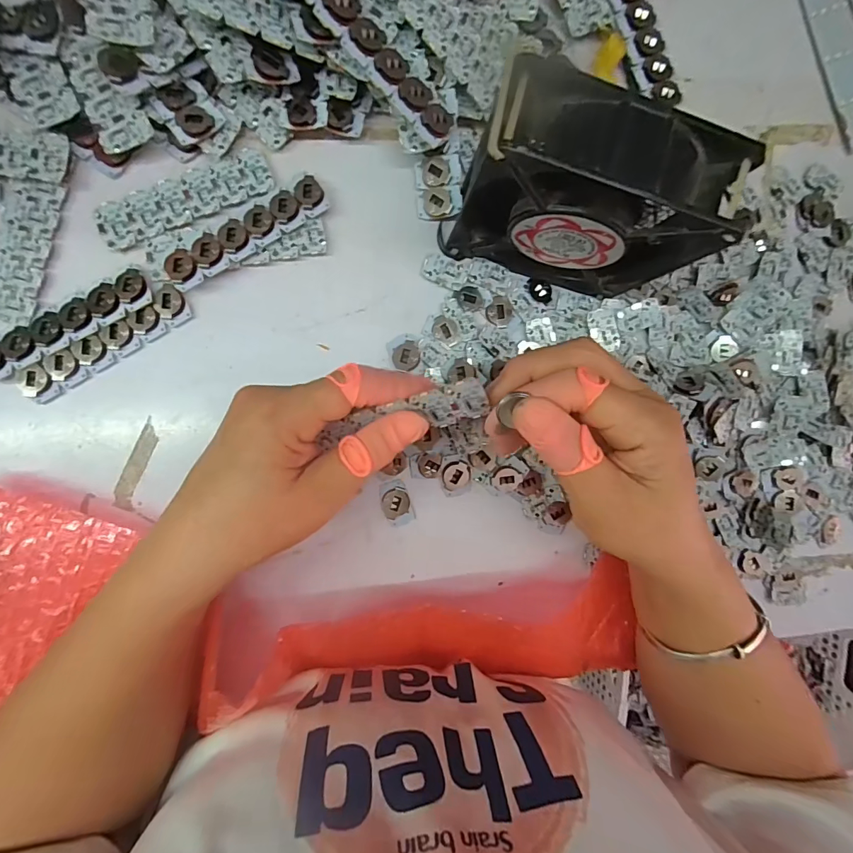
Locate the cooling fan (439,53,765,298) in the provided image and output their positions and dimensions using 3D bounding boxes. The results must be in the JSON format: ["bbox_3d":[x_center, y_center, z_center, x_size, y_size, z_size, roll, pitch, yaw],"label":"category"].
[{"bbox_3d":[0.078,-0.117,0.228,0.124,0.117,0.044,14,90,-7],"label":"cooling fan"}]

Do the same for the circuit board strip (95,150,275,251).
[{"bbox_3d":[-0.148,-0.141,0.261,0.105,0.004,0.029,-25,94,-5],"label":"circuit board strip"}]

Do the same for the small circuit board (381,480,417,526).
[{"bbox_3d":[-0.020,0.052,0.283,0.019,0.005,0.031,-19,94,-6],"label":"small circuit board"}]

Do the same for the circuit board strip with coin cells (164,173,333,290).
[{"bbox_3d":[-0.110,-0.119,0.261,0.106,0.010,0.023,-34,95,-5],"label":"circuit board strip with coin cells"}]

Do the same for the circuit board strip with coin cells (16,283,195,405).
[{"bbox_3d":[-0.194,-0.050,0.258,0.105,0.005,0.023,-35,95,-5],"label":"circuit board strip with coin cells"}]

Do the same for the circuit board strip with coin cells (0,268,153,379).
[{"bbox_3d":[-0.216,-0.062,0.252,0.104,0.007,0.025,-31,95,-5],"label":"circuit board strip with coin cells"}]

